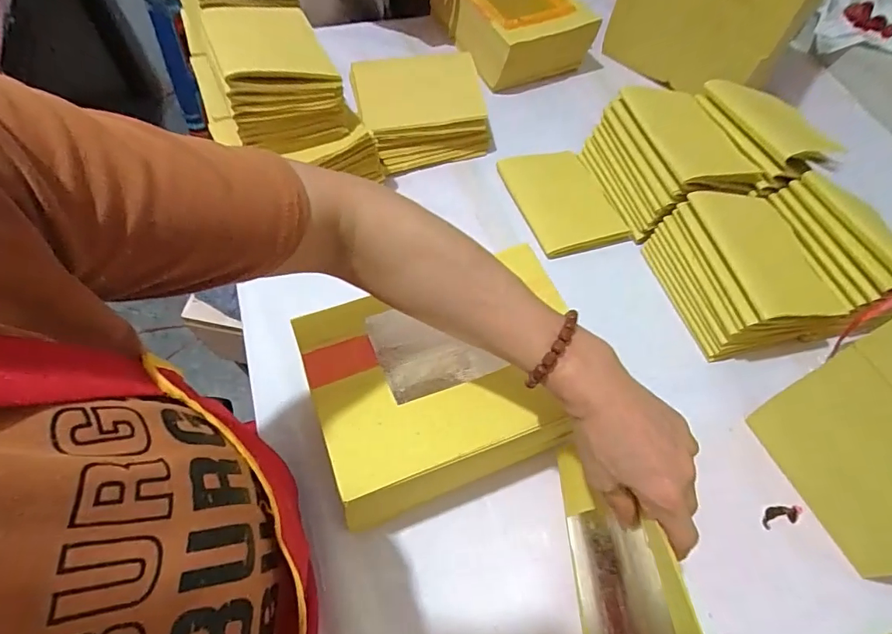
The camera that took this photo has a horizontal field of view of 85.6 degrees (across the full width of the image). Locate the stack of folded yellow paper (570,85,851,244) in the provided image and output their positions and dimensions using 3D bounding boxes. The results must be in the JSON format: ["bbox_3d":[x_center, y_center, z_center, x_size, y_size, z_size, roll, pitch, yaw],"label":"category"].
[{"bbox_3d":[0.314,-0.209,0.608,0.227,0.110,0.175,-12,62,-10],"label":"stack of folded yellow paper"}]

